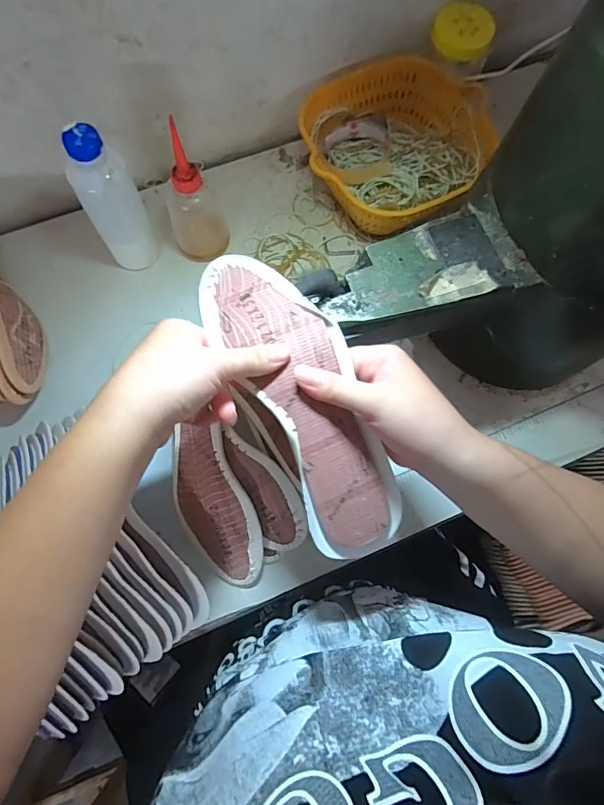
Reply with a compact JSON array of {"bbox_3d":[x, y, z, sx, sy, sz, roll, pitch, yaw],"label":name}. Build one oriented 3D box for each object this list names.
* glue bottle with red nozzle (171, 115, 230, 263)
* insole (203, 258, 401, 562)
[{"bbox_3d":[-0.121,-0.227,0.499,0.063,0.152,0.060,-12,75,-5],"label":"glue bottle with red nozzle"},{"bbox_3d":[0.002,-0.001,0.338,0.083,0.025,0.242,-25,90,-8],"label":"insole"}]

